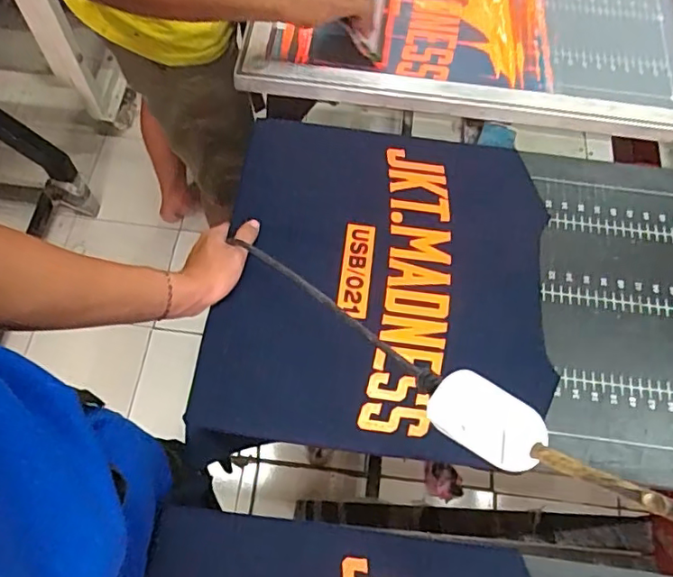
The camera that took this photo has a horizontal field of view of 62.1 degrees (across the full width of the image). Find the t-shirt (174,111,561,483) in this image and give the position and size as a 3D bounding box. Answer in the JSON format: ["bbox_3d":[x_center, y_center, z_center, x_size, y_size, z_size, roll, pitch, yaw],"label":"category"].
[{"bbox_3d":[0.050,-0.011,0.641,0.361,0.032,0.411,8,66,1],"label":"t-shirt"}]

